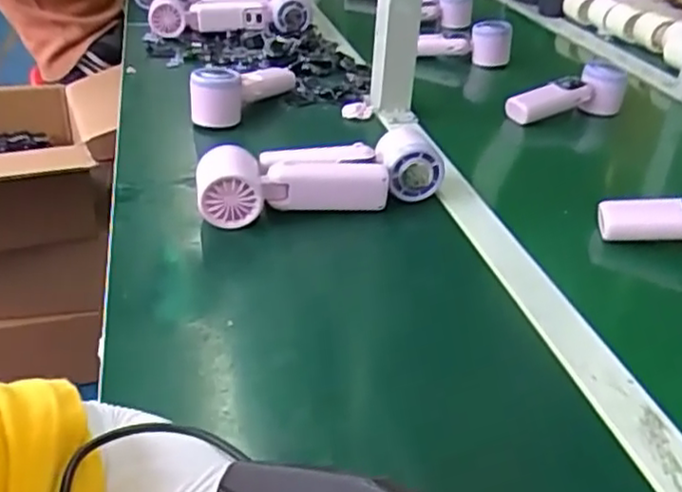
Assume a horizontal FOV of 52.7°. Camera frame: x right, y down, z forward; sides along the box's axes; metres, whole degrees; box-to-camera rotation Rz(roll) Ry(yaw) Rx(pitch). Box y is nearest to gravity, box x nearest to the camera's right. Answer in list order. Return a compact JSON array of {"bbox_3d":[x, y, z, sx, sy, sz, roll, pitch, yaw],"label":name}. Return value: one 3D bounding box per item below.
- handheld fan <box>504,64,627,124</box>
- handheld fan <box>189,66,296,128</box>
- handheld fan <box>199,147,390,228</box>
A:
[{"bbox_3d":[0.280,-0.190,0.855,0.142,0.058,0.044,-7,33,-16],"label":"handheld fan"},{"bbox_3d":[-0.114,-0.194,0.822,0.053,0.057,0.164,14,33,18],"label":"handheld fan"},{"bbox_3d":[-0.044,-0.062,0.615,0.167,0.066,0.053,-6,32,-14],"label":"handheld fan"}]

